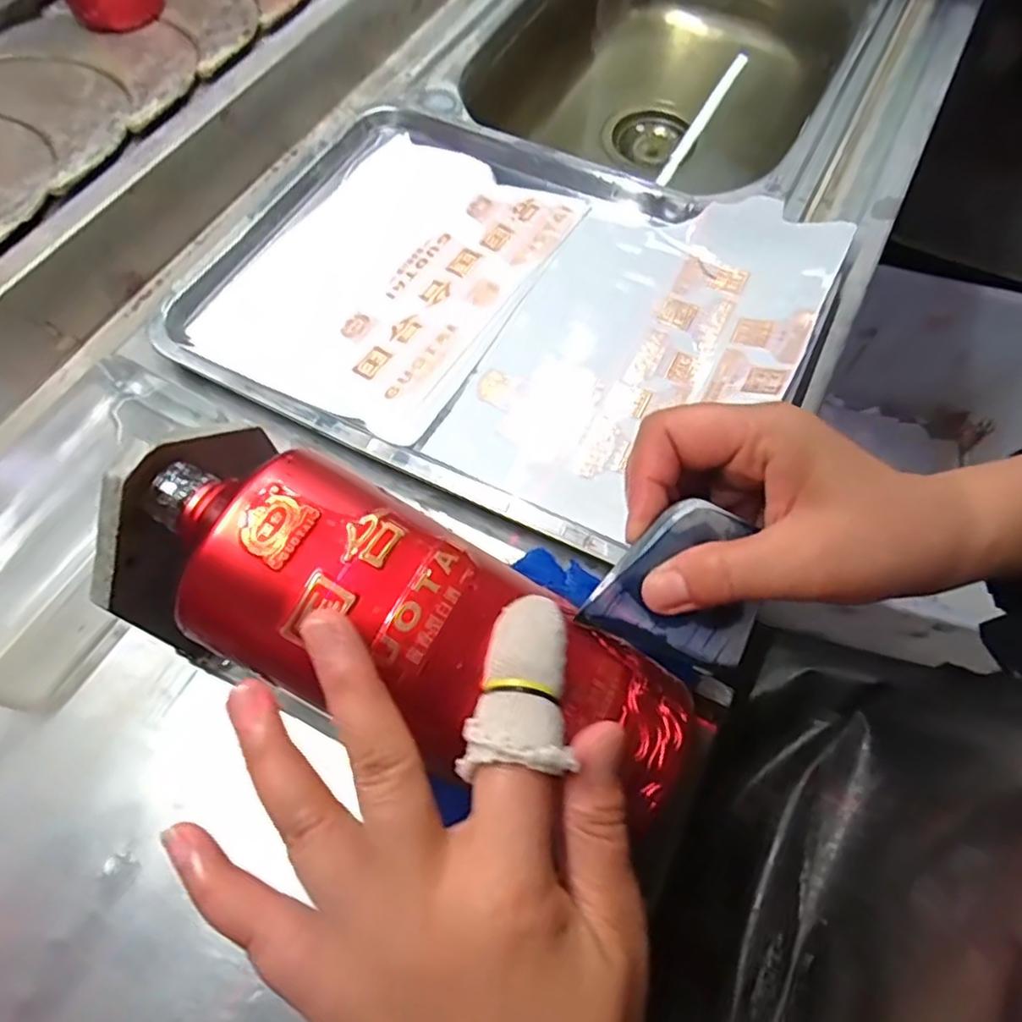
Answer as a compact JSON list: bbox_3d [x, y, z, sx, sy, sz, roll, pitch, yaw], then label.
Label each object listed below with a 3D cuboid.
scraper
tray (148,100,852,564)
[{"bbox_3d":[0.068,0.027,0.250,0.073,0.006,0.056,20,104,-23],"label":"scraper"},{"bbox_3d":[-0.008,-0.137,0.431,0.367,0.034,0.277,27,68,8],"label":"tray"}]

